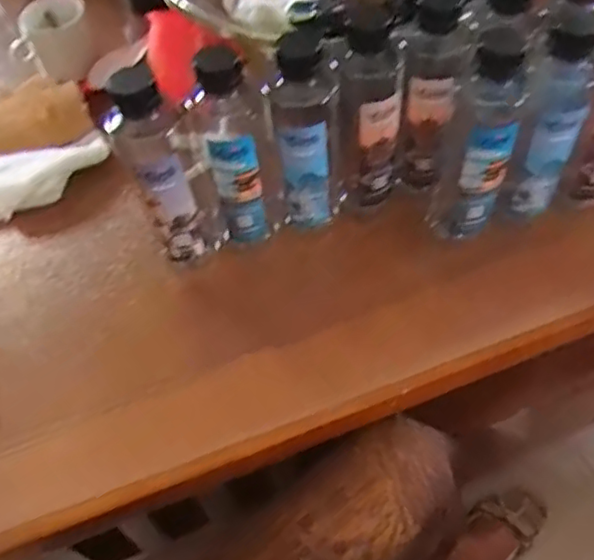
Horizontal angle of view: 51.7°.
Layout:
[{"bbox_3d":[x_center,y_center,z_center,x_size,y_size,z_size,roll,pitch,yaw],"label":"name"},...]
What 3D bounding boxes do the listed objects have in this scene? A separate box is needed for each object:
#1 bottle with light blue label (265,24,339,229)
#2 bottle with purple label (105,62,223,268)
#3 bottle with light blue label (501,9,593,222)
[{"bbox_3d":[0.007,-0.106,0.480,0.048,0.187,0.045,-4,55,2],"label":"bottle with light blue label"},{"bbox_3d":[-0.096,-0.079,0.470,0.052,0.192,0.045,-16,55,-6],"label":"bottle with purple label"},{"bbox_3d":[0.189,-0.105,0.473,0.047,0.196,0.043,17,58,16],"label":"bottle with light blue label"}]

